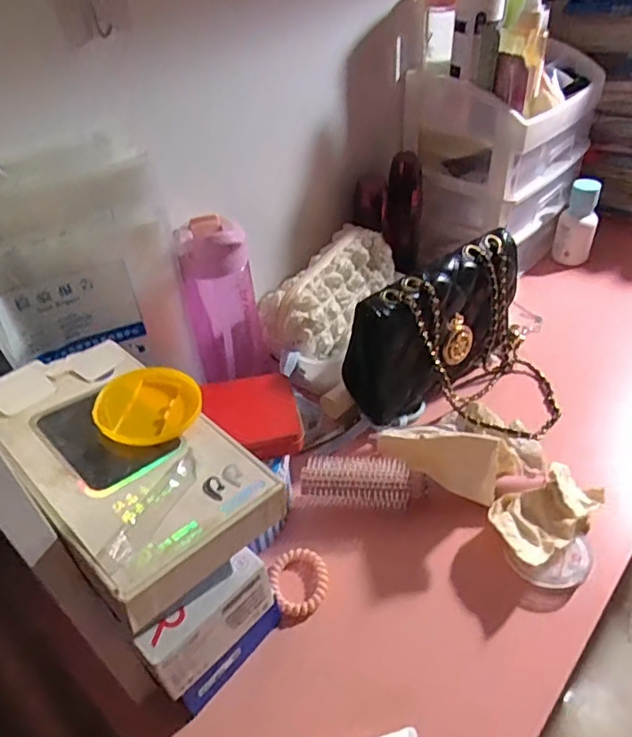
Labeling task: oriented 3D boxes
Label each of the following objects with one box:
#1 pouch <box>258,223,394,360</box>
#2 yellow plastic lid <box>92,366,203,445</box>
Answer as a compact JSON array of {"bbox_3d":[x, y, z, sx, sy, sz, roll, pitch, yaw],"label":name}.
[{"bbox_3d":[0.020,-0.092,0.669,0.089,0.084,0.184,19,46,25],"label":"pouch"},{"bbox_3d":[-0.107,0.022,0.366,0.060,0.015,0.064,-3,41,2],"label":"yellow plastic lid"}]

